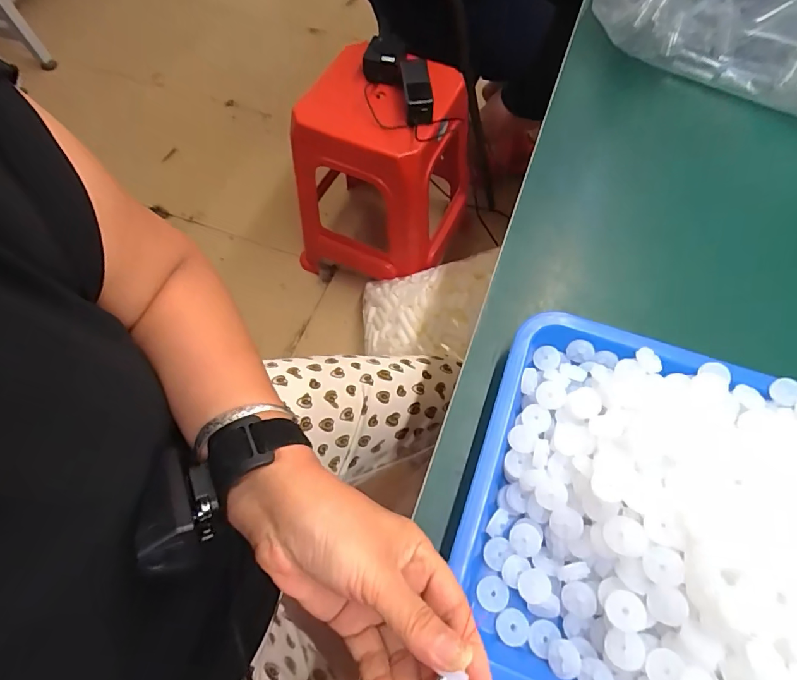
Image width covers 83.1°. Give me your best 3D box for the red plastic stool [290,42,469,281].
[{"bbox_3d":[-0.045,-0.392,1.142,0.379,0.478,0.365,20,67,10],"label":"red plastic stool"}]

